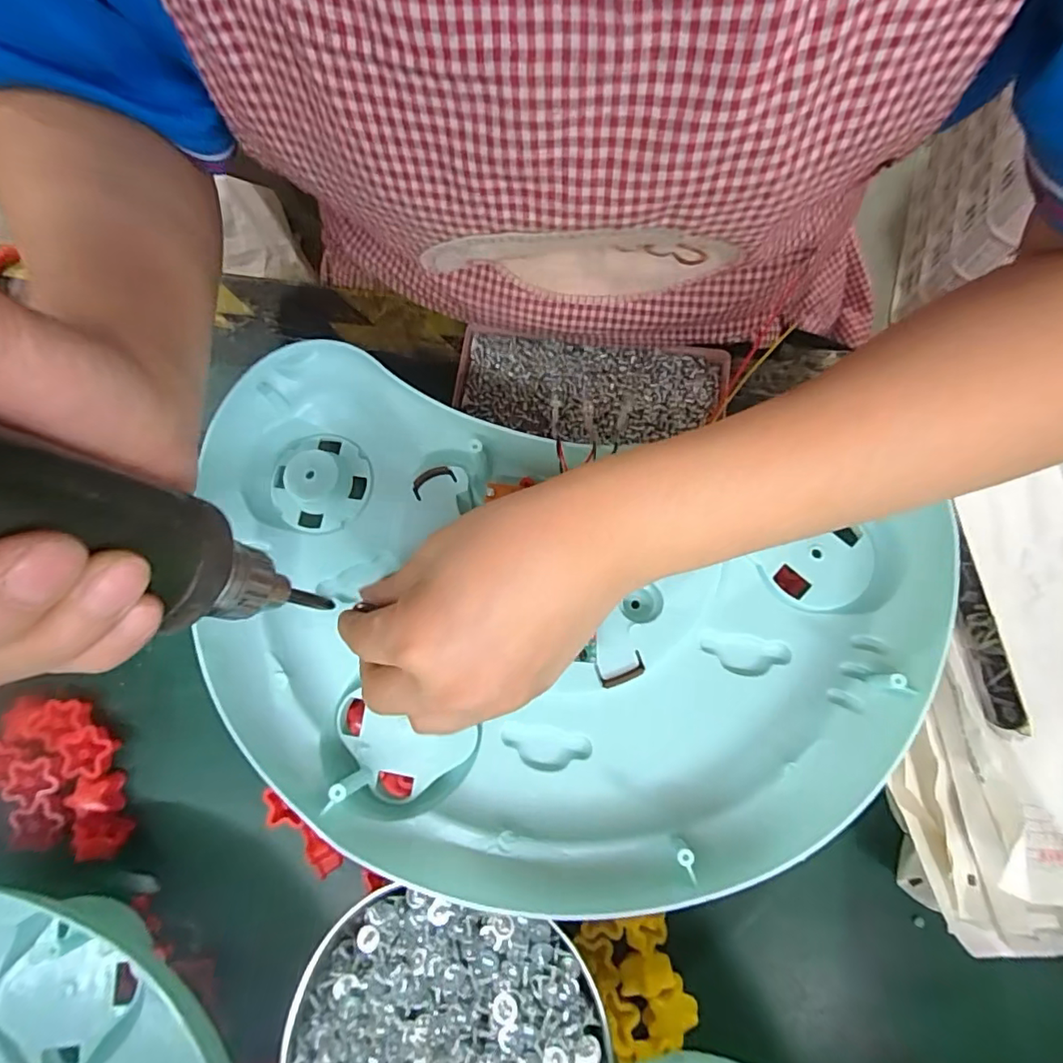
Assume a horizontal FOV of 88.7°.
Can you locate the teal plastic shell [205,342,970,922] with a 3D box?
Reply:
[{"bbox_3d":[-0.010,0.046,0.249,0.337,0.049,0.205,17,80,3],"label":"teal plastic shell"}]

